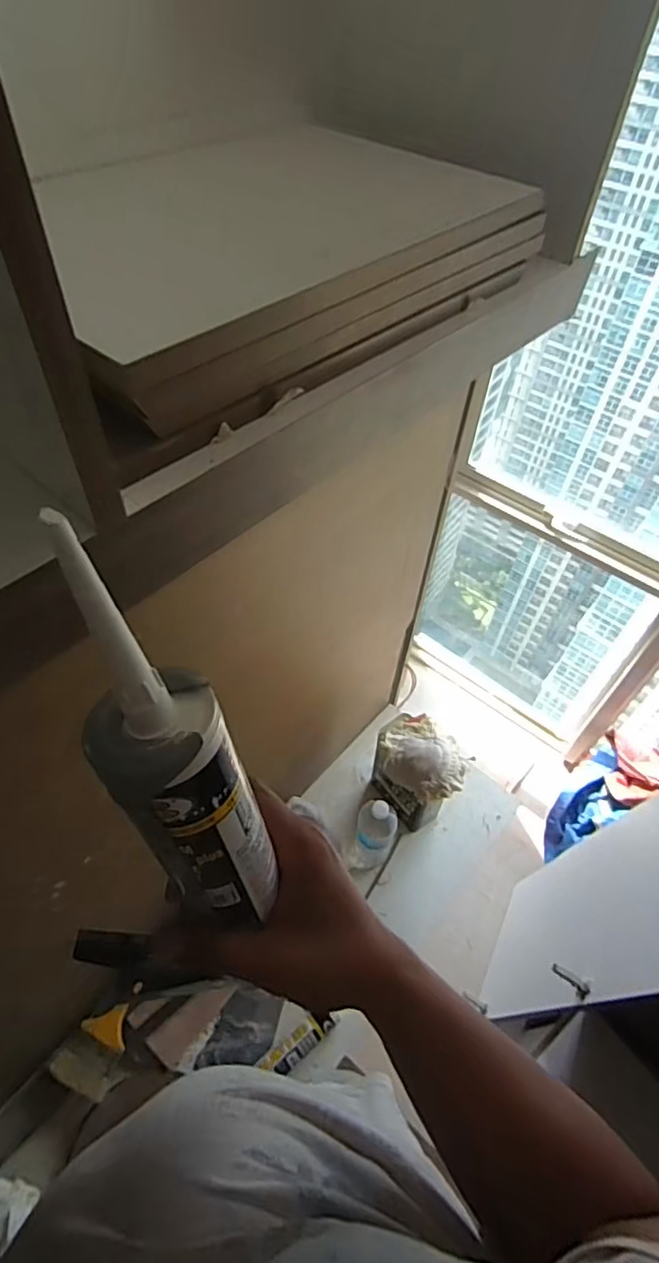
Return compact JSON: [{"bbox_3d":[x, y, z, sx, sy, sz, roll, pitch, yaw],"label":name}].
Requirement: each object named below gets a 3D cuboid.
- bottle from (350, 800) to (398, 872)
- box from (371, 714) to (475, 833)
[{"bbox_3d":[0.090,0.413,1.188,0.077,0.244,0.060,15,53,9],"label":"bottle"},{"bbox_3d":[0.180,0.306,1.252,0.179,0.246,0.136,37,59,23],"label":"box"}]

